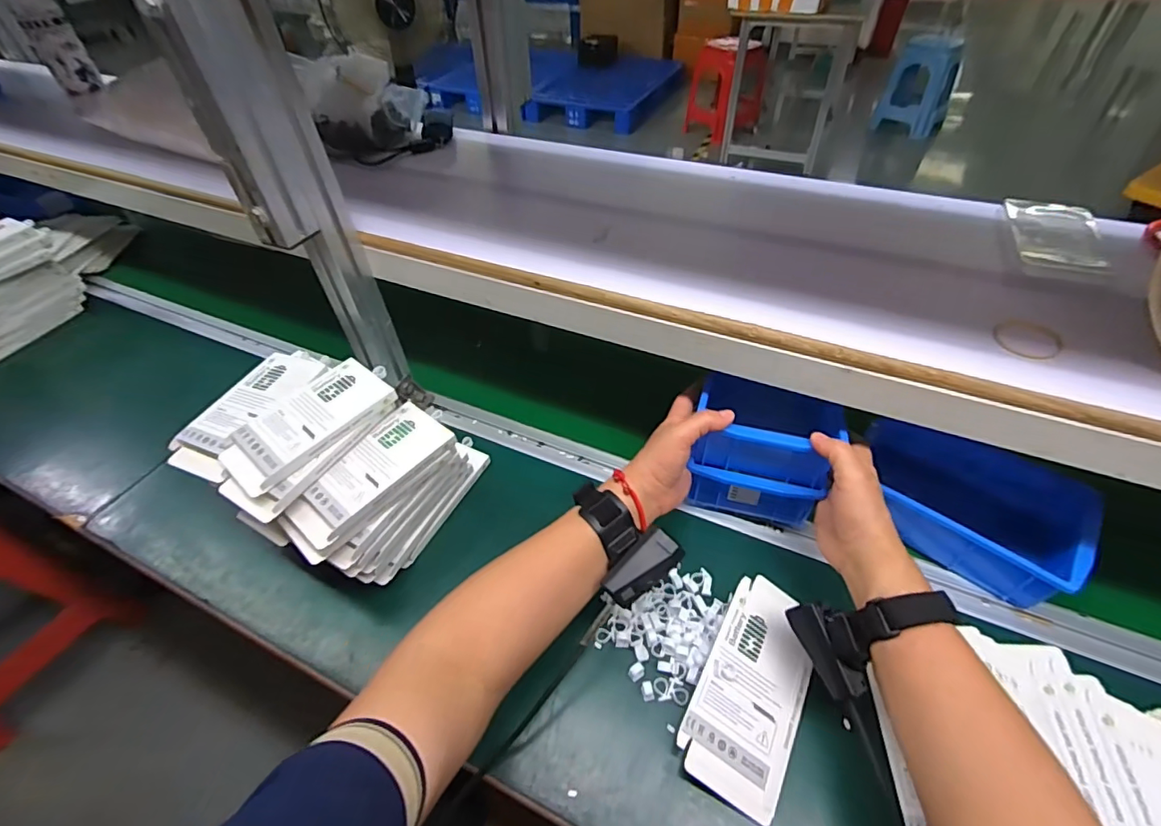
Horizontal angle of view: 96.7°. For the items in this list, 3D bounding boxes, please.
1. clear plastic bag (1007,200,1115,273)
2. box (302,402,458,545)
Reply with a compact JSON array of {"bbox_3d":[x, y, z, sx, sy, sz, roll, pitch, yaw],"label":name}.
[{"bbox_3d":[0.452,-0.171,0.492,0.068,0.017,0.115,14,48,14],"label":"clear plastic bag"},{"bbox_3d":[-0.192,0.051,0.491,0.071,0.023,0.138,29,54,26],"label":"box"}]

